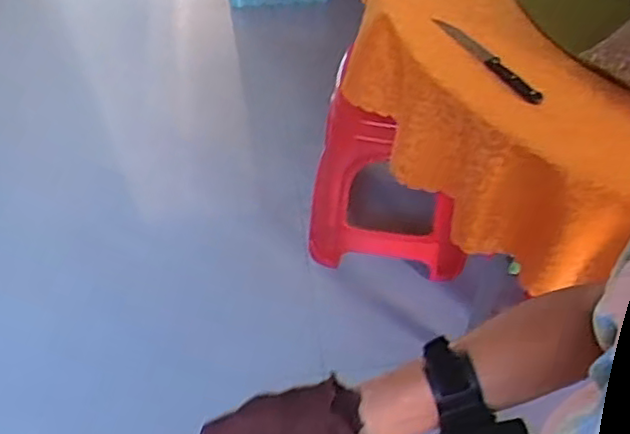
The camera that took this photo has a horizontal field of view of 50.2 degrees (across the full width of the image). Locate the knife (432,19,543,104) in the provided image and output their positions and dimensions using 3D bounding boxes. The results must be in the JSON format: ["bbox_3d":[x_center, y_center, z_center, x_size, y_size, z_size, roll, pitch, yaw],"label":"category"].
[{"bbox_3d":[0.276,-0.251,1.072,0.028,0.013,0.240,-26,55,-18],"label":"knife"}]

